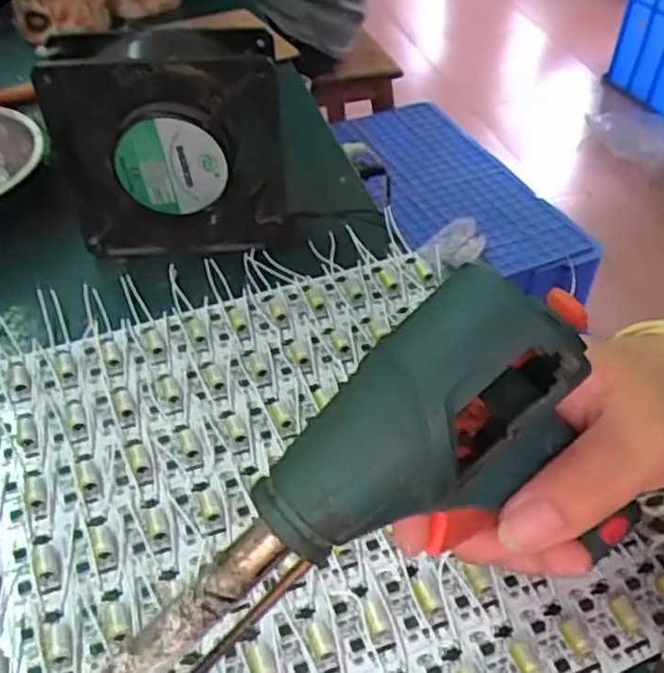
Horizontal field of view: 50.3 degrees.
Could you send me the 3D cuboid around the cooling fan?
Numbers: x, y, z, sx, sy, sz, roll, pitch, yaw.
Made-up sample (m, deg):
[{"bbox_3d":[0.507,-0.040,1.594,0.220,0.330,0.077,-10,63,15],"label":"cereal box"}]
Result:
[{"bbox_3d":[-0.089,-0.106,0.393,0.118,0.115,0.040,-4,46,-5],"label":"cooling fan"}]

